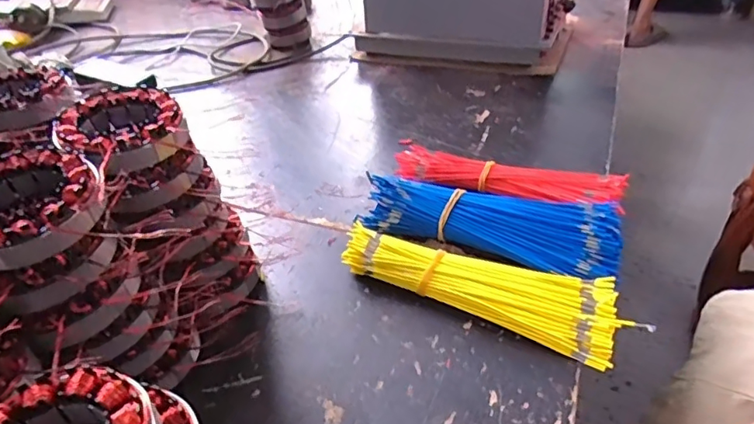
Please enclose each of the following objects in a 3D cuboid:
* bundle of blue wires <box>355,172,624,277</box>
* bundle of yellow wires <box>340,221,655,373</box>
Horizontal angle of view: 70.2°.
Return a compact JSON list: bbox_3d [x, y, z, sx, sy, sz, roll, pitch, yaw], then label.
[{"bbox_3d":[0.104,0.011,0.527,0.250,0.049,0.085,13,40,20],"label":"bundle of blue wires"},{"bbox_3d":[0.089,0.060,0.474,0.245,0.034,0.075,18,42,25],"label":"bundle of yellow wires"}]

